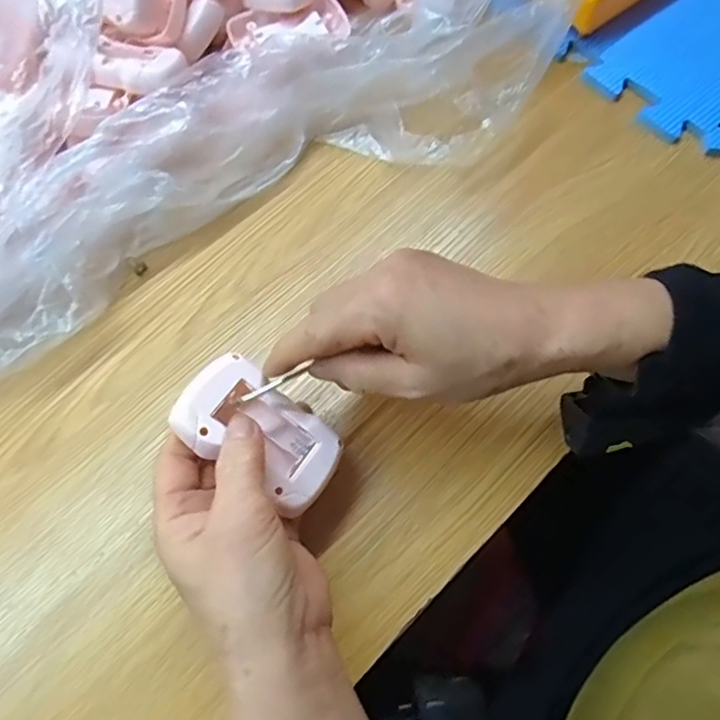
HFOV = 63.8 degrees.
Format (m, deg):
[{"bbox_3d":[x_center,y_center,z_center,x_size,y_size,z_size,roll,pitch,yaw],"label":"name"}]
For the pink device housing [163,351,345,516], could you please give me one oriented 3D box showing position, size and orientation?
[{"bbox_3d":[-0.055,0.039,0.302,0.086,0.025,0.050,38,63,-10],"label":"pink device housing"}]

